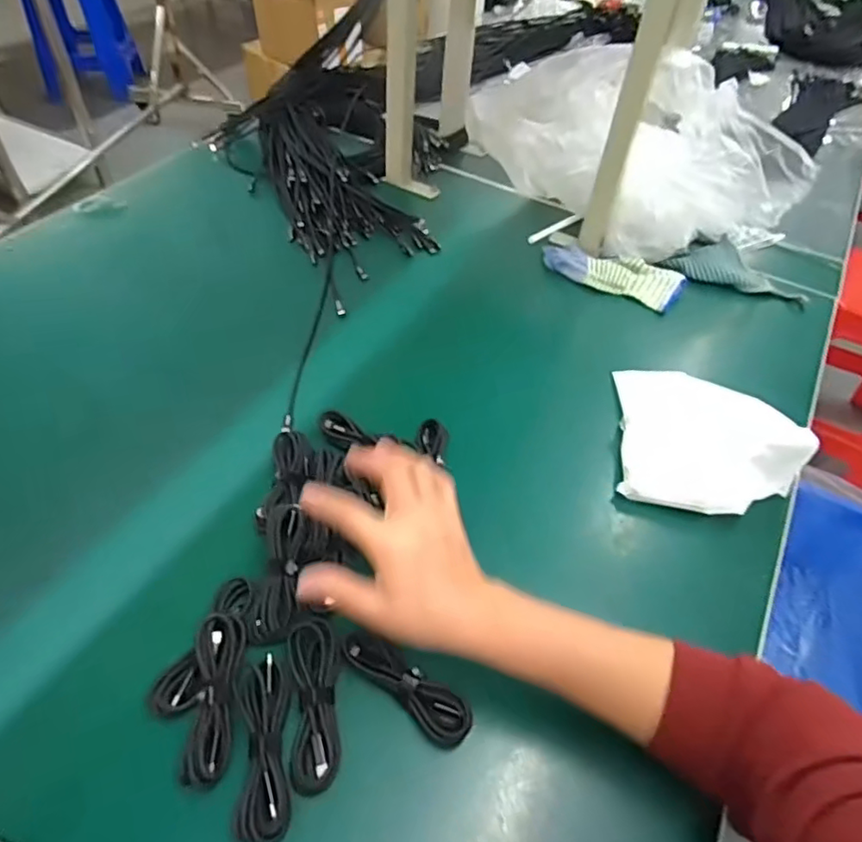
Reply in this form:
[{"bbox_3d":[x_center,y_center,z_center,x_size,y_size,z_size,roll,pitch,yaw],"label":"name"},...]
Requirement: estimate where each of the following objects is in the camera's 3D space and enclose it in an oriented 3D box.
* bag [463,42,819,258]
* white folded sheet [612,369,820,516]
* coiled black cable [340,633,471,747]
[{"bbox_3d":[0.284,-0.363,0.814,0.423,0.210,0.184,21,51,14],"label":"bag"},{"bbox_3d":[0.281,0.013,0.601,0.165,0.071,0.172,10,49,5],"label":"white folded sheet"},{"bbox_3d":[-0.018,0.199,0.445,0.108,0.026,0.028,31,54,21],"label":"coiled black cable"}]

